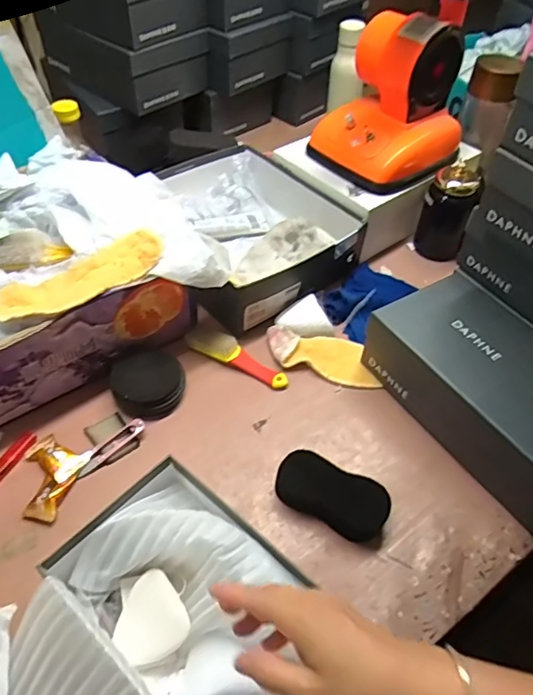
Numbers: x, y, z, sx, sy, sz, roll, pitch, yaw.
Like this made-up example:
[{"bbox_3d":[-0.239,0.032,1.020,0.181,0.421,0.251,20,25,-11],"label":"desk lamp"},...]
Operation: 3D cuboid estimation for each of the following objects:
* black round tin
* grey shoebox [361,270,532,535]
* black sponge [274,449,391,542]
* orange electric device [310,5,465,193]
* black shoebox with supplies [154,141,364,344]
[{"bbox_3d":[-0.151,0.044,0.691,0.087,0.035,0.094,1,49,-2],"label":"black round tin"},{"bbox_3d":[0.283,0.049,0.663,0.168,0.106,0.295,-27,55,-23],"label":"grey shoebox"},{"bbox_3d":[0.073,0.162,0.599,0.129,0.044,0.062,28,53,20],"label":"black sponge"},{"bbox_3d":[0.197,-0.384,0.826,0.187,0.195,0.186,-35,59,-28],"label":"orange electric device"},{"bbox_3d":[-0.046,-0.202,0.853,0.291,0.121,0.332,-29,57,-25],"label":"black shoebox with supplies"}]

